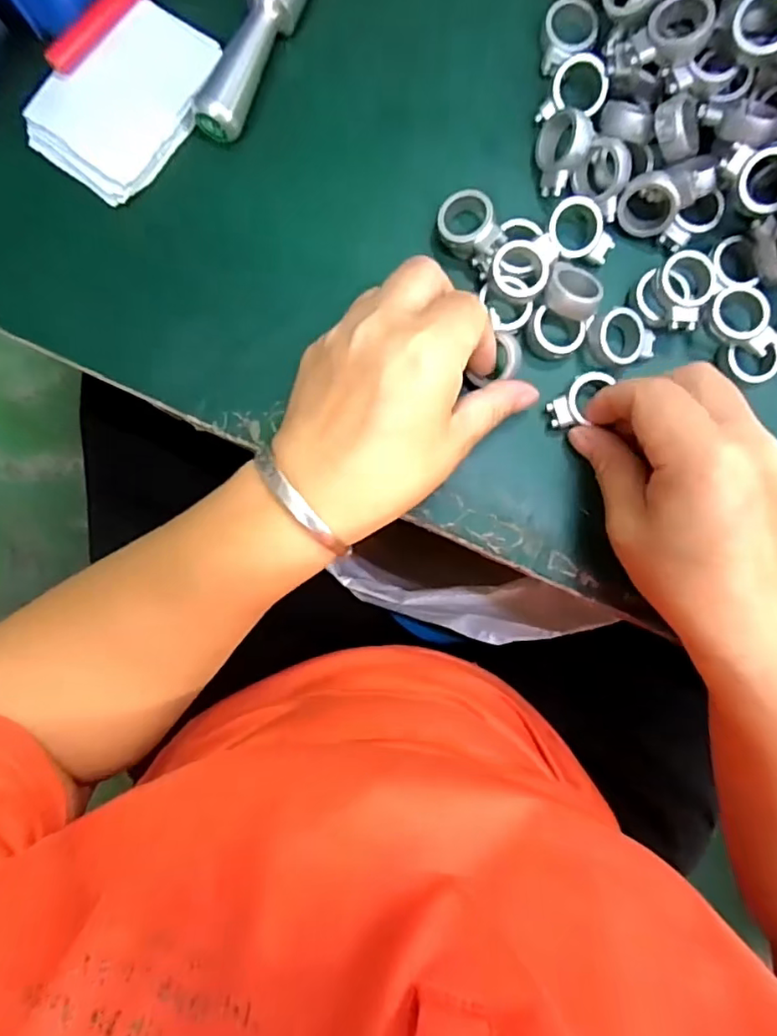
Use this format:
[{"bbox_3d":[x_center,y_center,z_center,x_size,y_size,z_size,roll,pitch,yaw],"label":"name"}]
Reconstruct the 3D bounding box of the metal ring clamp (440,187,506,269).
[{"bbox_3d":[0.037,-0.132,0.267,0.024,0.015,0.035,-23,90,0],"label":"metal ring clamp"}]

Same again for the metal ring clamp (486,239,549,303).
[{"bbox_3d":[0.059,-0.111,0.263,0.025,0.011,0.027,23,90,0],"label":"metal ring clamp"}]

